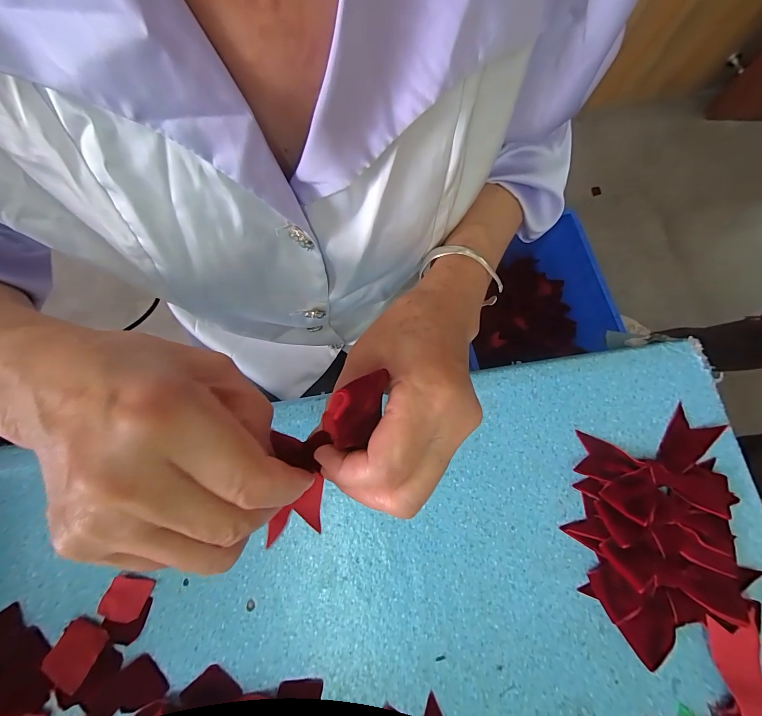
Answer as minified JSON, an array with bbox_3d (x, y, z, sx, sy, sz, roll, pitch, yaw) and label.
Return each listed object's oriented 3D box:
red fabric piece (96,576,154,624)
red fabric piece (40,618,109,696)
[{"bbox_3d":[-0.216,0.203,0.290,0.035,0.005,0.035,0,77,-2],"label":"red fabric piece"},{"bbox_3d":[-0.242,0.233,0.271,0.033,0.004,0.039,22,46,-1],"label":"red fabric piece"}]

